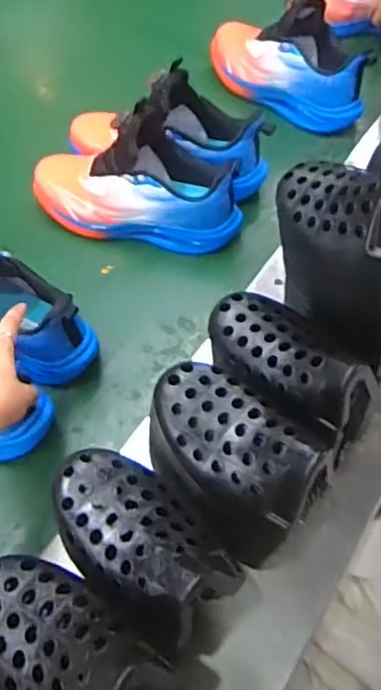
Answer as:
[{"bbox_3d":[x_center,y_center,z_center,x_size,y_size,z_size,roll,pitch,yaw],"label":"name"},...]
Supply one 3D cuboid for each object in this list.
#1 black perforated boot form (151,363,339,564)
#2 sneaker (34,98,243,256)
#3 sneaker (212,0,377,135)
[{"bbox_3d":[0.029,0.079,0.461,0.151,0.058,0.086,40,65,23],"label":"black perforated boot form"},{"bbox_3d":[-0.068,-0.201,0.740,0.269,0.145,0.093,4,57,3],"label":"sneaker"},{"bbox_3d":[0.145,-0.433,0.869,0.258,0.141,0.090,30,62,19],"label":"sneaker"}]

